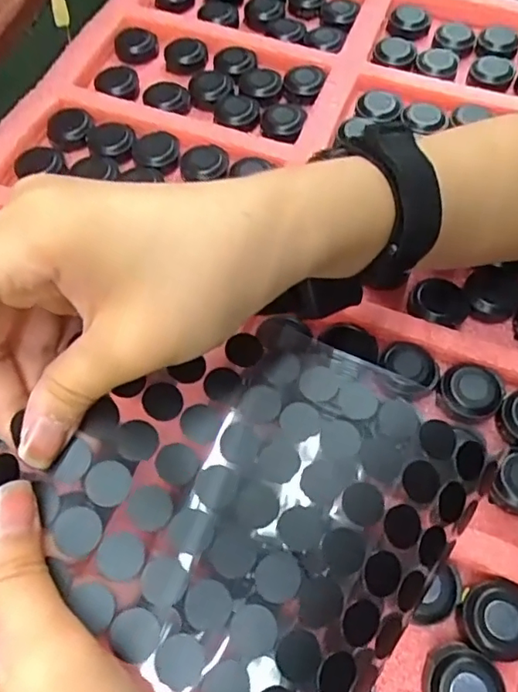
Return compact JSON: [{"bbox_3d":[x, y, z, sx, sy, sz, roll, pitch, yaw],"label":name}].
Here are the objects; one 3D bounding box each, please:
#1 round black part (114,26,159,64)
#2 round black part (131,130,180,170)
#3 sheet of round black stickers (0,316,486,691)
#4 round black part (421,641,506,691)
[{"bbox_3d":[-0.088,-0.217,0.401,0.029,0.010,0.030,1,64,-1],"label":"round black part"},{"bbox_3d":[-0.066,-0.125,0.352,0.029,0.006,0.030,1,64,-1],"label":"round black part"},{"bbox_3d":[0.002,0.047,0.177,0.112,0.030,0.115,32,69,17],"label":"sheet of round black stickers"},{"bbox_3d":[0.079,0.133,0.215,0.030,0.012,0.029,1,64,-1],"label":"round black part"}]

